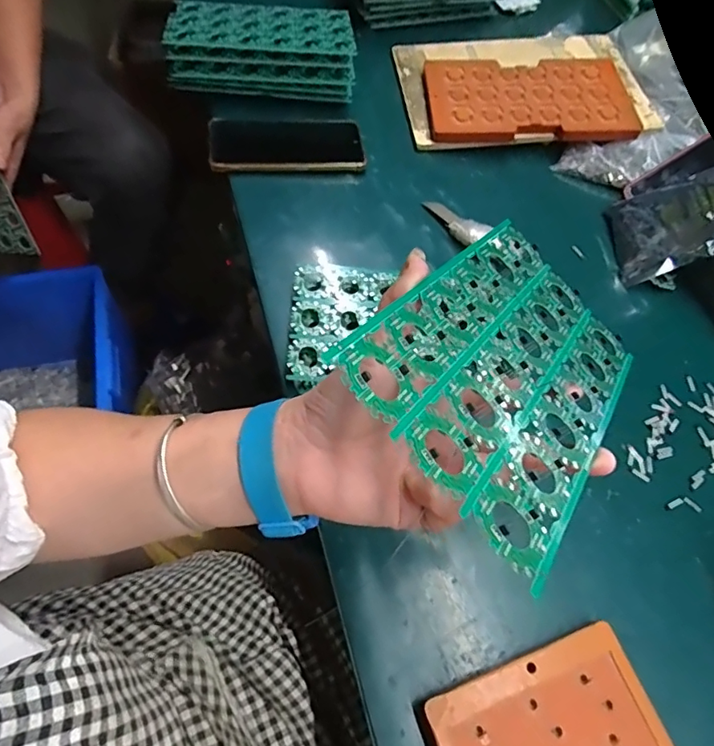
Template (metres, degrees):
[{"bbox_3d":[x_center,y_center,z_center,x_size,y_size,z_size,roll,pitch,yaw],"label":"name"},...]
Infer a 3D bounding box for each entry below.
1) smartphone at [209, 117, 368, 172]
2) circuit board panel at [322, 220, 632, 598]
[{"bbox_3d":[-0.077,-0.257,0.566,0.165,0.014,0.087,-4,60,-10],"label":"smartphone"},{"bbox_3d":[0.082,-0.008,0.262,0.118,0.004,0.197,48,46,2],"label":"circuit board panel"}]

